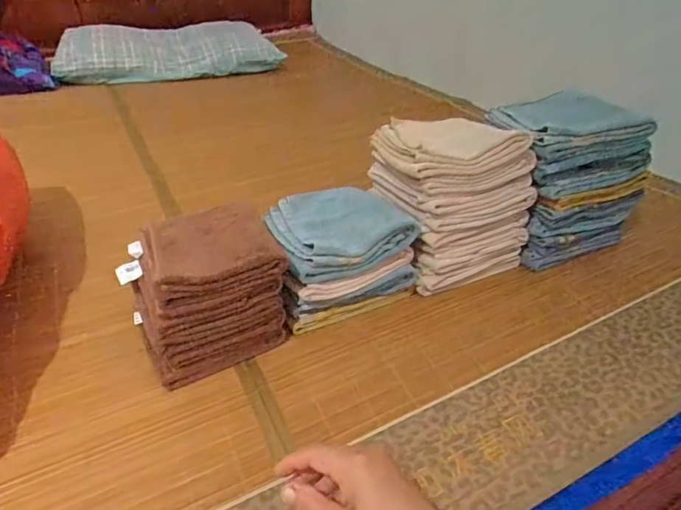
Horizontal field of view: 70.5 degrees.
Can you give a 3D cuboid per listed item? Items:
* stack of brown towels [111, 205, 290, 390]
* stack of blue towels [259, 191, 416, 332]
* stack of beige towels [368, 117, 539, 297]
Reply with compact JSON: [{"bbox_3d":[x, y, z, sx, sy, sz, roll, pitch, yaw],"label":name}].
[{"bbox_3d":[-0.159,0.039,0.568,0.157,0.123,0.150,-18,43,-24],"label":"stack of brown towels"},{"bbox_3d":[-0.002,-0.015,0.652,0.176,0.095,0.174,-11,40,-16],"label":"stack of blue towels"},{"bbox_3d":[0.154,-0.089,0.695,0.178,0.172,0.203,-11,40,-17],"label":"stack of beige towels"}]

